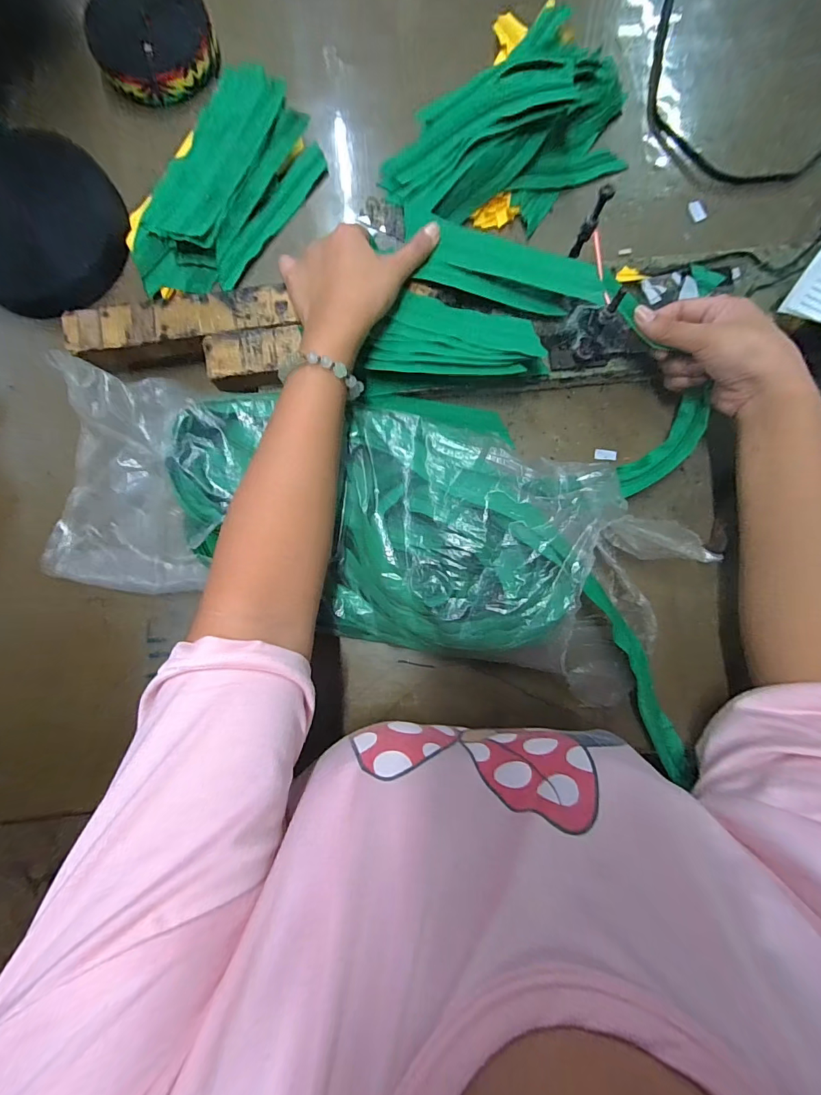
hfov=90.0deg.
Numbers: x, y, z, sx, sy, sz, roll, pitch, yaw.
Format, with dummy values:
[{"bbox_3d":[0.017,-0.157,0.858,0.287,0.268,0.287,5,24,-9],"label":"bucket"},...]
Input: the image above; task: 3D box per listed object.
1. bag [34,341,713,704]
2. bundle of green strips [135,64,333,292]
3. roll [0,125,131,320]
[{"bbox_3d":[-0.042,-0.019,0.325,0.493,0.084,0.175,12,83,1],"label":"bag"},{"bbox_3d":[-0.167,-0.323,0.372,0.083,0.048,0.209,32,84,3],"label":"bundle of green strips"},{"bbox_3d":[-0.337,-0.292,0.369,0.146,0.042,0.140,0,83,0],"label":"roll"}]

